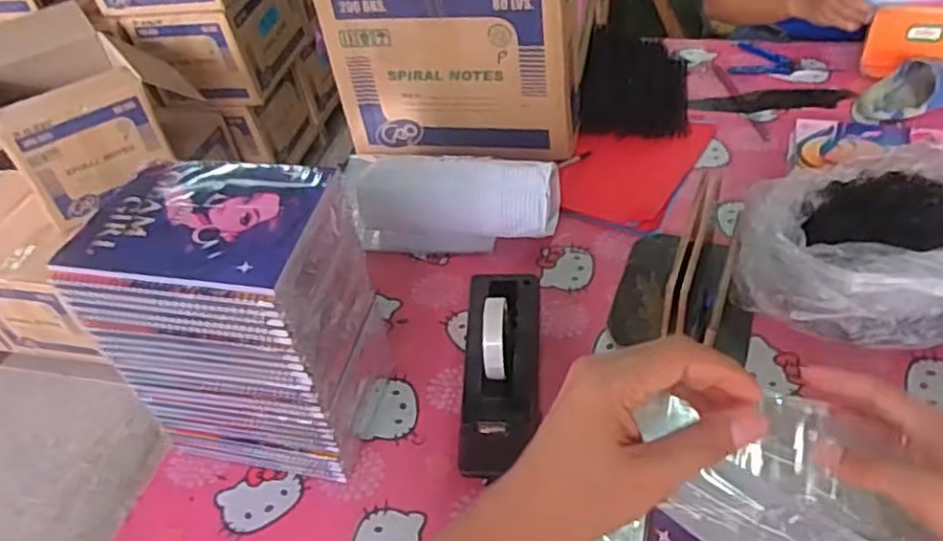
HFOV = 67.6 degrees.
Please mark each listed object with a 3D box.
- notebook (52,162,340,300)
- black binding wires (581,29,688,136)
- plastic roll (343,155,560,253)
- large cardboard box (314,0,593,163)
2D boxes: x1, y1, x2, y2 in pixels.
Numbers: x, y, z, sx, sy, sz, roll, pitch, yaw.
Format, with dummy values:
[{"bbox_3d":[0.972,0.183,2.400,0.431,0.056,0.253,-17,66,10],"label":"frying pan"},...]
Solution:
[{"bbox_3d":[-0.226,-0.045,0.585,0.192,0.011,0.149,5,46,13],"label":"notebook"},{"bbox_3d":[0.269,-0.308,1.130,0.168,0.054,0.261,5,46,12],"label":"black binding wires"},{"bbox_3d":[-0.027,-0.082,0.912,0.279,0.098,0.088,2,45,9],"label":"plastic roll"},{"bbox_3d":[0.000,-0.405,1.076,0.345,0.316,0.376,4,46,12],"label":"large cardboard box"}]

